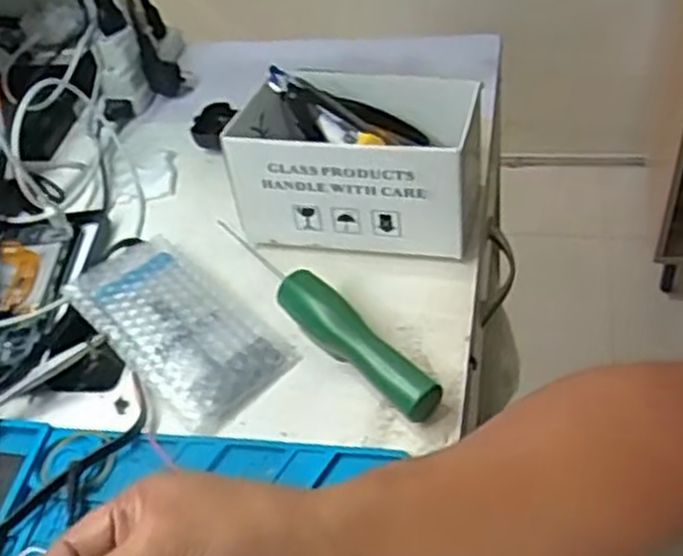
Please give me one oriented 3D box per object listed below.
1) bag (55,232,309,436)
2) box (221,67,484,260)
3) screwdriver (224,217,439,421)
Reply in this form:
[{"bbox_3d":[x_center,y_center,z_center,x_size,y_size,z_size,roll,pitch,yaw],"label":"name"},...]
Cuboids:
[{"bbox_3d":[-0.122,0.032,0.566,0.088,0.010,0.181,-39,52,-24],"label":"bag"},{"bbox_3d":[0.012,-0.091,0.604,0.178,0.095,0.107,8,49,13],"label":"box"},{"bbox_3d":[-0.013,0.026,0.541,0.028,0.029,0.206,-37,51,-22],"label":"screwdriver"}]

